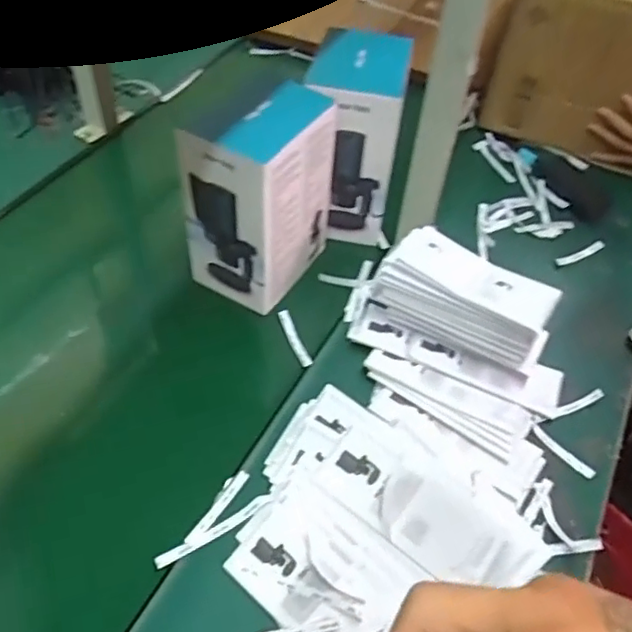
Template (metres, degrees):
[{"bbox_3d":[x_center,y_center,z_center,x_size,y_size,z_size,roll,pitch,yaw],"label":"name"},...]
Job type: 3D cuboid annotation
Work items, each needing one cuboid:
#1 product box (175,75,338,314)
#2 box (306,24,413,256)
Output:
[{"bbox_3d":[-0.067,-0.144,0.756,0.124,0.218,0.157,21,49,14],"label":"product box"},{"bbox_3d":[0.049,-0.219,0.819,0.111,0.241,0.124,2,47,-3],"label":"box"}]

